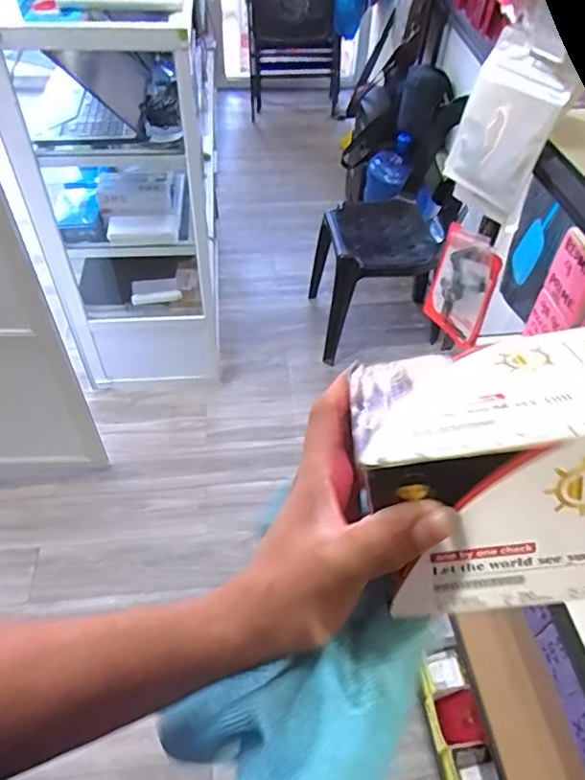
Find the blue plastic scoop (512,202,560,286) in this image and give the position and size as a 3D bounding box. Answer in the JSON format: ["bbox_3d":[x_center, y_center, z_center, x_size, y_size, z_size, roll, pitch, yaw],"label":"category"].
[{"bbox_3d":[0.555,-0.343,1.279,0.018,0.190,0.067,-11,49,-29],"label":"blue plastic scoop"}]

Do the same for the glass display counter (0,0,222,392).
[{"bbox_3d":[-0.491,-0.510,1.609,0.477,1.035,0.501,-17,53,-16],"label":"glass display counter"}]

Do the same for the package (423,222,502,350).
[{"bbox_3d":[0.229,-0.142,0.757,0.026,0.144,0.110,-19,53,-18],"label":"package"}]

